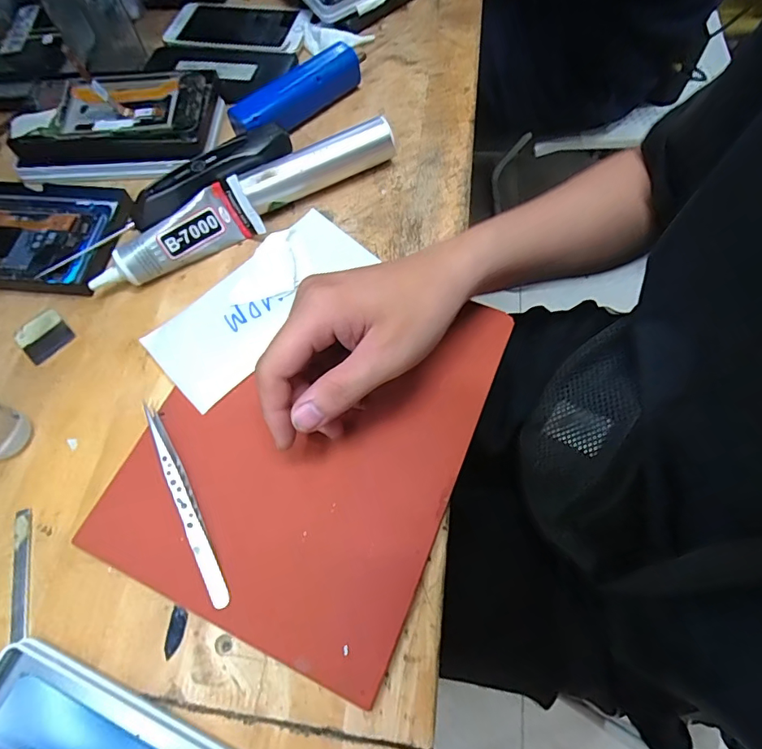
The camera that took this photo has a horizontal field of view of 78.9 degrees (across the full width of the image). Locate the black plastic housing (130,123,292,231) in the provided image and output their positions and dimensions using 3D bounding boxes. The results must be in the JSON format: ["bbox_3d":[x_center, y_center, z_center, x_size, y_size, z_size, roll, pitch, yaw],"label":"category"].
[{"bbox_3d":[-0.138,-0.165,0.377,0.143,0.018,0.029,-33,66,-11],"label":"black plastic housing"}]

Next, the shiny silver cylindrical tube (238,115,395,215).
[{"bbox_3d":[-0.051,-0.175,0.383,0.130,0.028,0.025,-27,68,-10],"label":"shiny silver cylindrical tube"}]

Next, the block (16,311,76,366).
[{"bbox_3d":[-0.258,-0.031,0.353,0.039,0.004,0.035,40,73,20],"label":"block"}]

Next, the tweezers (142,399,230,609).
[{"bbox_3d":[-0.120,0.074,0.281,0.011,0.010,0.134,-28,66,-9],"label":"tweezers"}]

